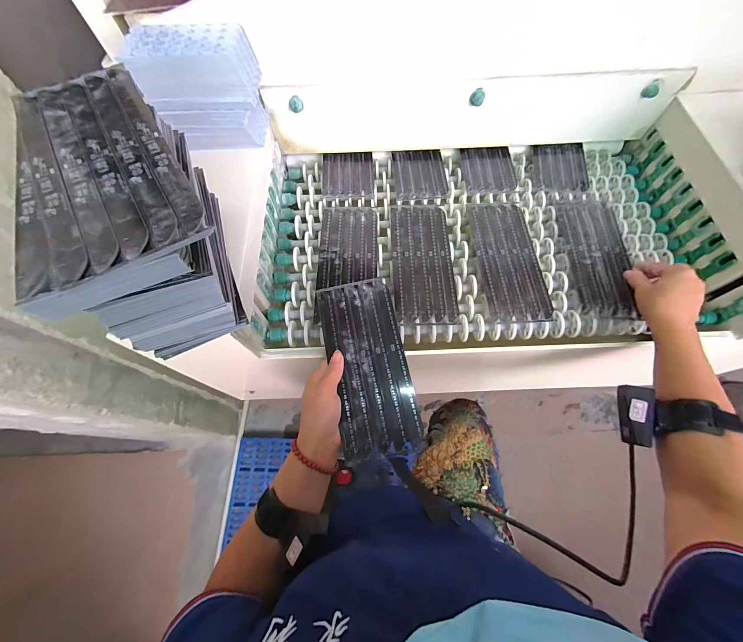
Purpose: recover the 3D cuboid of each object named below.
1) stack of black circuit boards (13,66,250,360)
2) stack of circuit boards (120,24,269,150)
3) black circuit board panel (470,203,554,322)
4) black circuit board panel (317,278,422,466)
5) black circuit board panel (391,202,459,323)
[{"bbox_3d":[-0.216,-0.092,0.315,0.122,0.159,0.231,-25,67,-11],"label":"stack of black circuit boards"},{"bbox_3d":[-0.243,-0.338,0.463,0.154,0.119,0.095,-1,64,-1],"label":"stack of circuit boards"},{"bbox_3d":[0.228,-0.106,0.521,0.097,0.006,0.229,-1,64,0],"label":"black circuit board panel"},{"bbox_3d":[-0.005,0.052,0.410,0.098,0.004,0.228,-12,69,-2],"label":"black circuit board panel"},{"bbox_3d":[0.084,-0.101,0.521,0.096,0.008,0.229,0,64,0],"label":"black circuit board panel"}]

